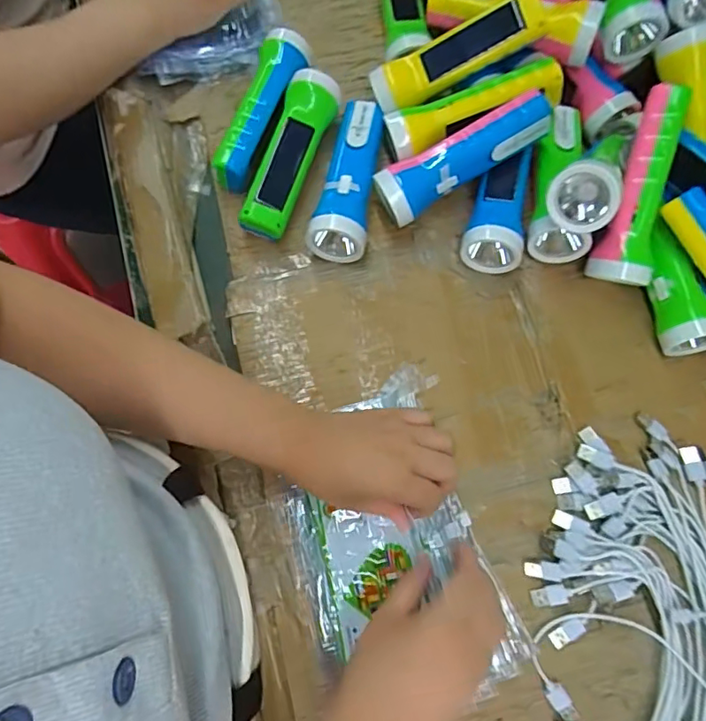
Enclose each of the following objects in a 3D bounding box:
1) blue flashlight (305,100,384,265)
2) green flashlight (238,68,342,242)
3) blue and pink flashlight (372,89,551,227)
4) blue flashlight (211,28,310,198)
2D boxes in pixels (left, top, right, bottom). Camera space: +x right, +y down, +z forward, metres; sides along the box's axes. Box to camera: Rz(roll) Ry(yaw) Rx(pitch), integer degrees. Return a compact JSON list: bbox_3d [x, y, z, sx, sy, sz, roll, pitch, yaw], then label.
[{"bbox_3d":[-0.004,-0.174,0.499,0.052,0.051,0.164,9,73,2],"label":"blue flashlight"},{"bbox_3d":[-0.059,-0.193,0.506,0.045,0.055,0.161,18,74,5],"label":"green flashlight"},{"bbox_3d":[0.099,-0.183,0.477,0.159,0.042,0.040,-29,75,5],"label":"blue and pink flashlight"},{"bbox_3d":[-0.090,-0.248,0.524,0.049,0.052,0.175,19,74,5],"label":"blue flashlight"}]

